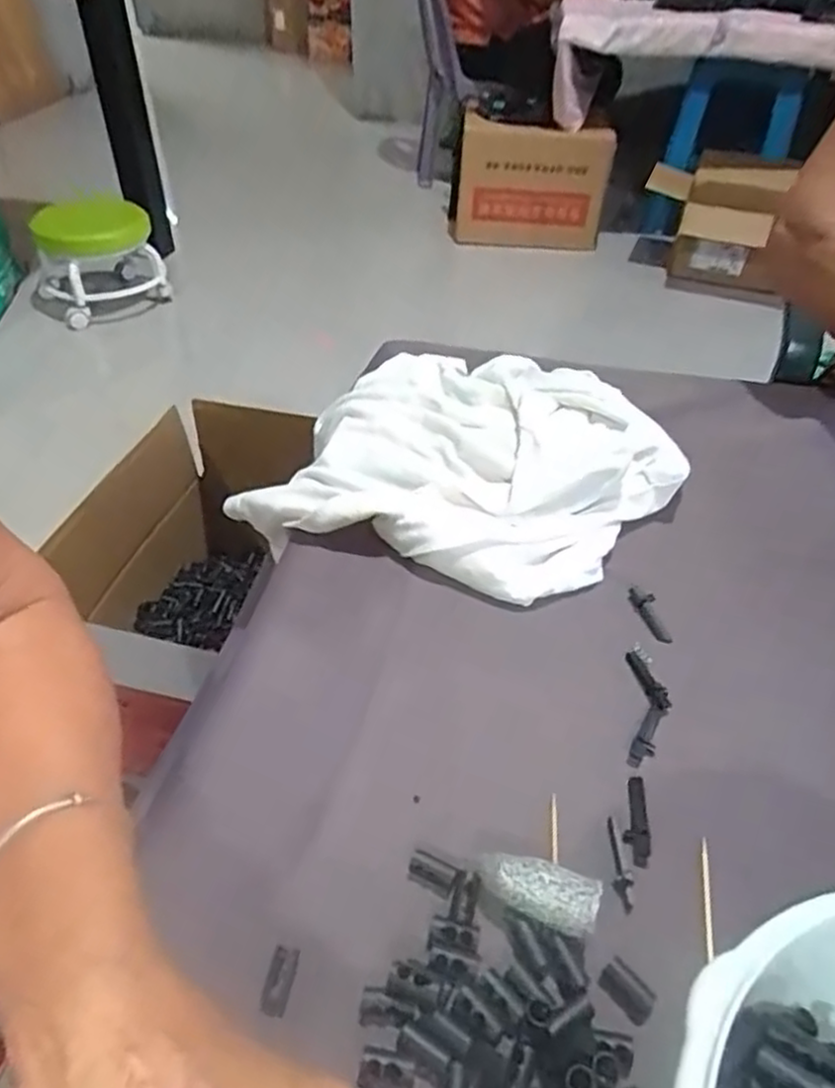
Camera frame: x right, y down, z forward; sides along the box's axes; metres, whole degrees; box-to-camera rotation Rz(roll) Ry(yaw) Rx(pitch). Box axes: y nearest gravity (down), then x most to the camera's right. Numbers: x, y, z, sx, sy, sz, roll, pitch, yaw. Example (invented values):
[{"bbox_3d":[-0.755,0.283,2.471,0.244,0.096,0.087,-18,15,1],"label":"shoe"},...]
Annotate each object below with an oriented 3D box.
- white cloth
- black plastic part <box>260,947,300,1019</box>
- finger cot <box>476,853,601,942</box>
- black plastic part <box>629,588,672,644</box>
[{"bbox_3d":[0.031,-0.060,0.450,0.235,0.058,0.178,19,46,17],"label":"white cloth"},{"bbox_3d":[-0.048,0.153,0.252,0.009,0.004,0.021,9,44,7],"label":"black plastic part"},{"bbox_3d":[0.044,0.129,0.271,0.045,0.015,0.020,19,46,17],"label":"finger cot"},{"bbox_3d":[0.124,0.037,0.385,0.011,0.005,0.036,-10,43,-9],"label":"black plastic part"}]

